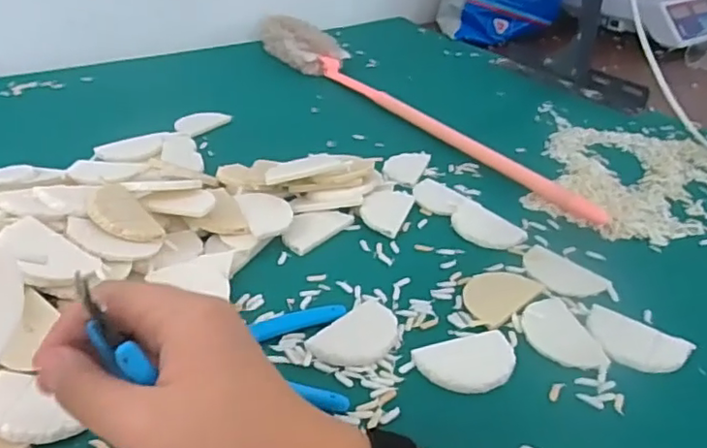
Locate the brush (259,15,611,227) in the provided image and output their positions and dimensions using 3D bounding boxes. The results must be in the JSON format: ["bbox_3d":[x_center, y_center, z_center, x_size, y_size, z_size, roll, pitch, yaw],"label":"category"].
[{"bbox_3d":[0.059,-0.171,0.767,0.060,0.059,0.647,-20,38,-31],"label":"brush"}]

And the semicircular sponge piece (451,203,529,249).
[{"bbox_3d":[0.118,0.003,0.540,0.041,0.011,0.070,-25,41,-37],"label":"semicircular sponge piece"}]

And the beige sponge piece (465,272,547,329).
[{"bbox_3d":[0.111,0.052,0.460,0.068,0.004,0.047,-23,40,-35],"label":"beige sponge piece"}]

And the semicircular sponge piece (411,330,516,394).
[{"bbox_3d":[0.078,0.093,0.402,0.069,0.004,0.047,-6,33,-14],"label":"semicircular sponge piece"}]

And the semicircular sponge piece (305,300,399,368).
[{"bbox_3d":[0.005,0.078,0.418,0.046,0.007,0.069,27,39,33],"label":"semicircular sponge piece"}]

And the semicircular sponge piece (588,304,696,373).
[{"bbox_3d":[0.199,0.082,0.418,0.067,0.008,0.044,20,36,26],"label":"semicircular sponge piece"}]

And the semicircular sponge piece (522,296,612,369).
[{"bbox_3d":[0.146,0.077,0.425,0.042,0.005,0.072,-5,33,-12],"label":"semicircular sponge piece"}]

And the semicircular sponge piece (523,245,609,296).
[{"bbox_3d":[0.168,0.038,0.487,0.045,0.004,0.067,-17,37,-28],"label":"semicircular sponge piece"}]

